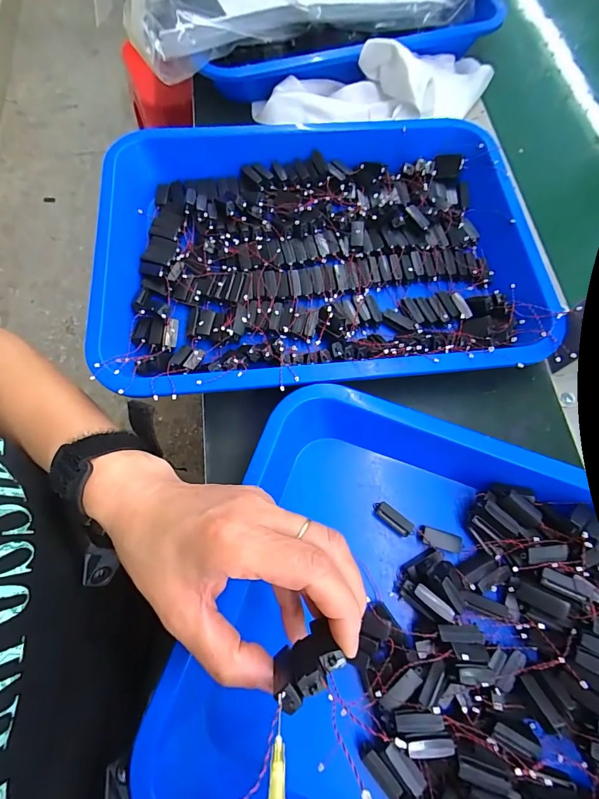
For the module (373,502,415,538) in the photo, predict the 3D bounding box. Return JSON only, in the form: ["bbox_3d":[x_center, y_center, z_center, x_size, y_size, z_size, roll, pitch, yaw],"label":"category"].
[{"bbox_3d":[0.070,0.089,0.278,0.031,0.010,0.011,39,74,12],"label":"module"}]

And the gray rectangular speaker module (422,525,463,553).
[{"bbox_3d":[0.104,0.102,0.273,0.028,0.004,0.013,18,71,5],"label":"gray rectangular speaker module"}]

